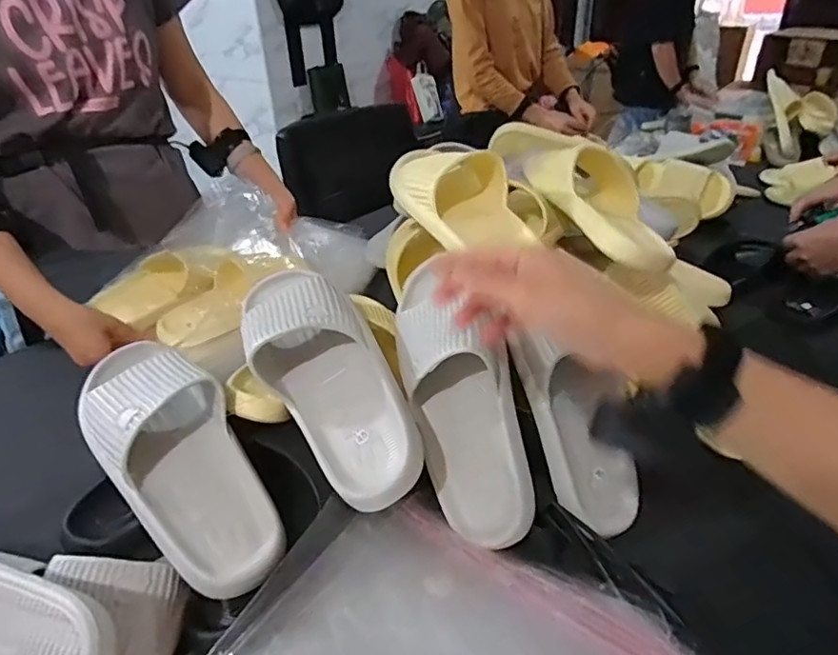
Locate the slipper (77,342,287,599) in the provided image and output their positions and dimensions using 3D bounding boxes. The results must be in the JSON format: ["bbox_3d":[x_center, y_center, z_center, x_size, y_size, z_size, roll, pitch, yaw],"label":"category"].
[{"bbox_3d":[-0.220,0.109,0.505,0.106,0.067,0.278,-26,60,-33],"label":"slipper"}]

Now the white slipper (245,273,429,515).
[{"bbox_3d":[-0.090,0.038,0.534,0.116,0.071,0.287,-21,58,-27],"label":"white slipper"}]

